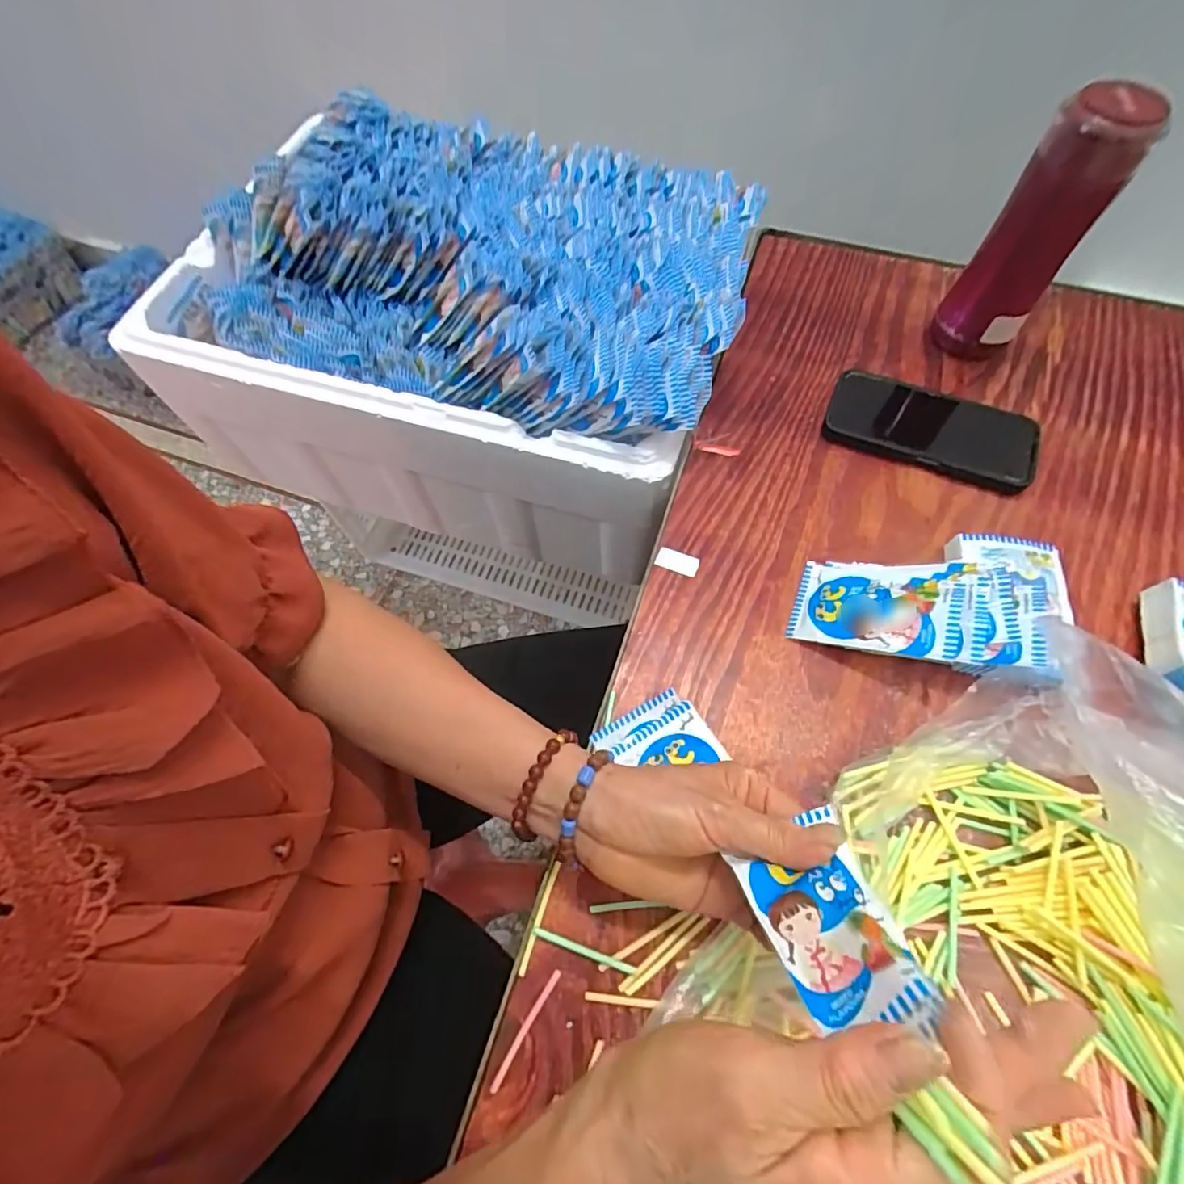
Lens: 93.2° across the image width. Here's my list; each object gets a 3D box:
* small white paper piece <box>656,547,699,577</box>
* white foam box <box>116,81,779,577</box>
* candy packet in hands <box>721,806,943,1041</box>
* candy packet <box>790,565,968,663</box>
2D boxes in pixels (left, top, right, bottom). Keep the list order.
[{"bbox_3d":[0.067,-0.024,0.437,0.033,0.004,0.016,19,65,11],"label":"small white paper piece"},{"bbox_3d":[-0.137,-0.295,0.638,0.570,0.234,0.381,17,64,8],"label":"white foam box"},{"bbox_3d":[0.095,0.135,0.234,0.050,0.094,0.018,-32,108,11],"label":"candy packet in hands"},{"bbox_3d":[0.197,0.011,0.392,0.104,0.012,0.067,7,56,34],"label":"candy packet"}]

